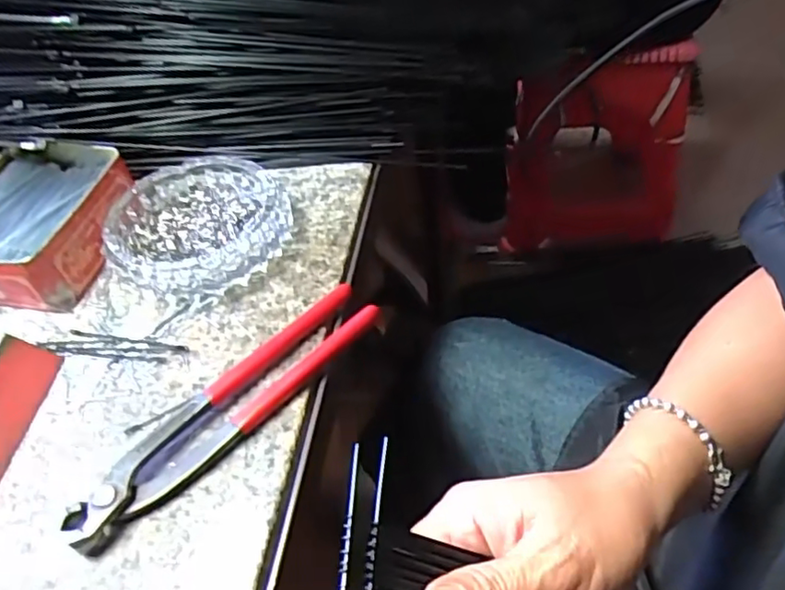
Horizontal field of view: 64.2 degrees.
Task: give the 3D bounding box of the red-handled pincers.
[{"bbox_3d":[-0.092,0.058,0.349,0.192,0.022,0.046,-36,54,-23],"label":"red-handled pincers"}]

